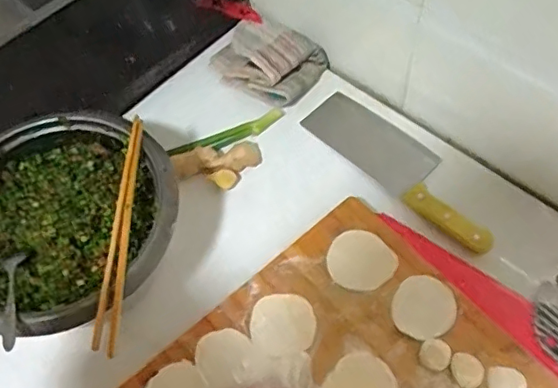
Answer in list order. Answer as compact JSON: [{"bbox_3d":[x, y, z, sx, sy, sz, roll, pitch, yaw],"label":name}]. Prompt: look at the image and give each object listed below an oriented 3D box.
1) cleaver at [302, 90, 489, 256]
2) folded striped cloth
[{"bbox_3d":[0.153,-0.039,0.698,0.069,0.023,0.281,-40,65,-18],"label":"cleaver"},{"bbox_3d":[-0.021,-0.187,0.787,0.157,0.047,0.102,29,66,19],"label":"folded striped cloth"}]

